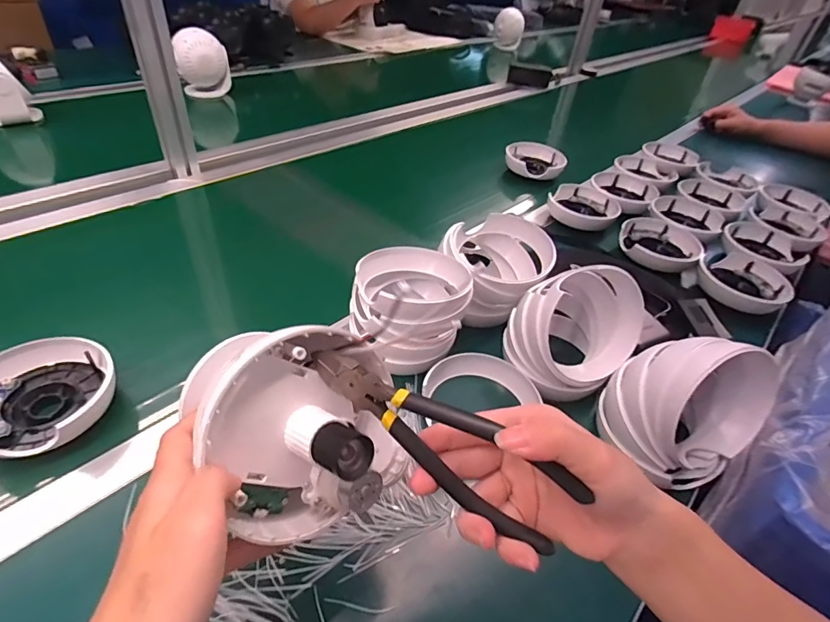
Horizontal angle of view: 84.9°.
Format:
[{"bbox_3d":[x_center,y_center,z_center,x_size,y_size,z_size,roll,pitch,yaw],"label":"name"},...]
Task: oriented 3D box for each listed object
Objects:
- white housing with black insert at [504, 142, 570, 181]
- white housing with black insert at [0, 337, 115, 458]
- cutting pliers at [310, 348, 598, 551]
[{"bbox_3d":[0.233,-0.289,0.883,0.113,0.034,0.095,12,41,5],"label":"white housing with black insert"},{"bbox_3d":[-0.325,0.075,0.395,0.115,0.030,0.112,4,41,-4],"label":"white housing with black insert"},{"bbox_3d":[0.010,0.064,0.233,0.147,0.043,0.022,32,46,14],"label":"cutting pliers"}]

